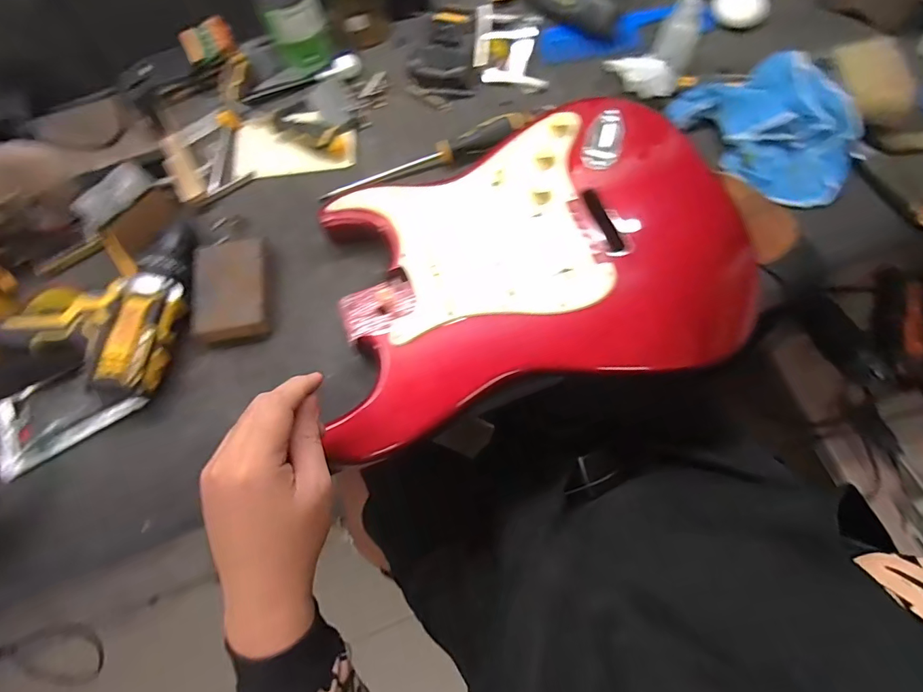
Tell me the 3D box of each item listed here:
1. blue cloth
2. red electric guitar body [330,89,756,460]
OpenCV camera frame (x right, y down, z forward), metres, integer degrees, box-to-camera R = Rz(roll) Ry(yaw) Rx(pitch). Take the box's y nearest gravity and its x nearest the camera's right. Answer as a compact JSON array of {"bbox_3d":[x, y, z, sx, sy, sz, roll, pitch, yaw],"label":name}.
[{"bbox_3d":[0.338,-0.239,0.501,0.131,0.045,0.185,-33,70,-9],"label":"blue cloth"},{"bbox_3d":[0.063,-0.089,0.457,0.418,0.042,0.293,-17,69,-4],"label":"red electric guitar body"}]

